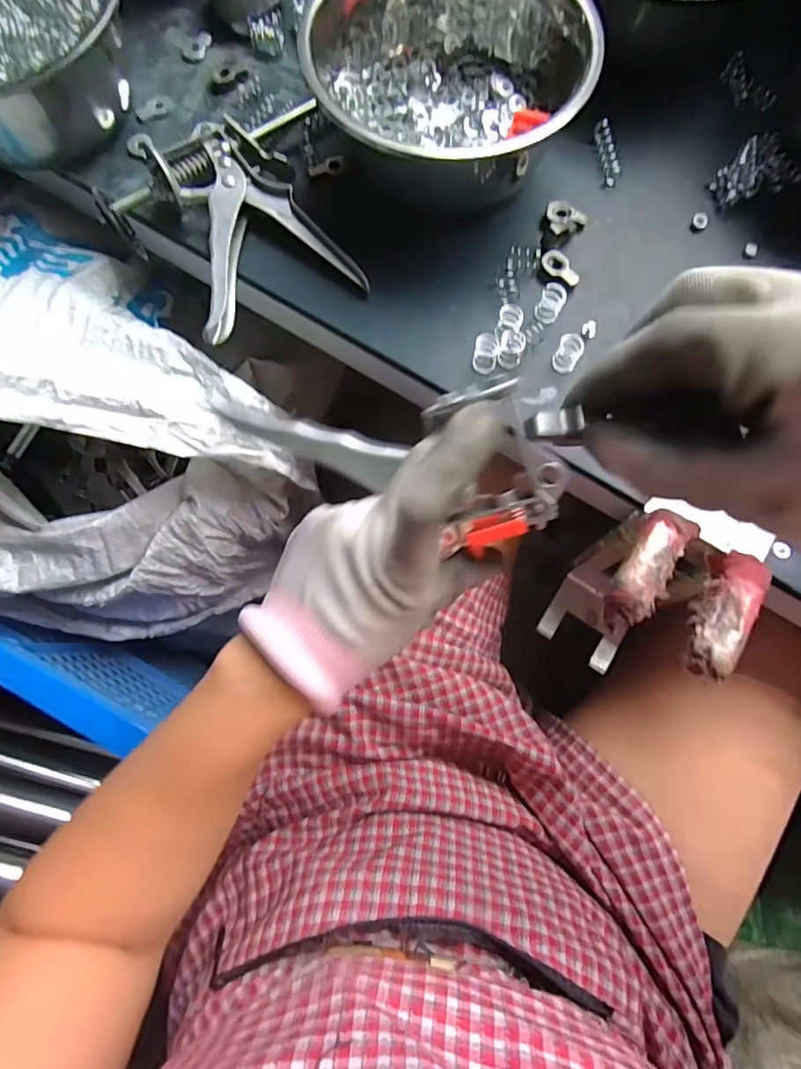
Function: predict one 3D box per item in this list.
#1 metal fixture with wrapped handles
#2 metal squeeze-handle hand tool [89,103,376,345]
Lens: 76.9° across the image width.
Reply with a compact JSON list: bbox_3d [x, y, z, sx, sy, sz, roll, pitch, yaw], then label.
[{"bbox_3d":[0.163,0.045,0.349,0.072,0.156,0.085,34,80,9],"label":"metal fixture with wrapped handles"},{"bbox_3d":[-0.118,-0.216,0.344,0.151,0.034,0.154,-24,77,-4],"label":"metal squeeze-handle hand tool"}]

